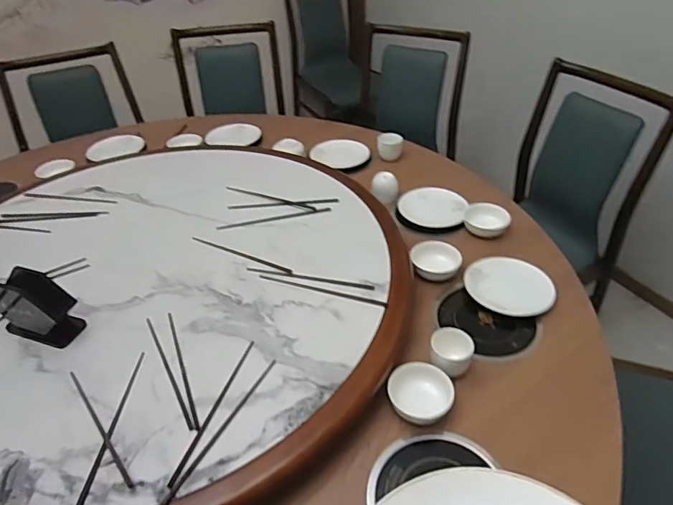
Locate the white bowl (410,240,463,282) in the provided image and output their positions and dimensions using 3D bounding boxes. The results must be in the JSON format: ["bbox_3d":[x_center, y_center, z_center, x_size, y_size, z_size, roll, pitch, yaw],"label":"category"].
[{"bbox_3d":[0.235,0.017,1.177,0.113,0.044,0.113,-1,38,1],"label":"white bowl"}]

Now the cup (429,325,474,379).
[{"bbox_3d":[0.213,0.183,0.930,0.076,0.051,0.069,20,45,26],"label":"cup"}]

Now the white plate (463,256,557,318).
[{"bbox_3d":[0.383,0.072,1.114,0.153,0.031,0.190,-29,45,-30],"label":"white plate"}]

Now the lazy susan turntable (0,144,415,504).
[{"bbox_3d":[-0.390,0.070,1.089,1.076,0.098,1.104,-1,38,1],"label":"lazy susan turntable"}]

